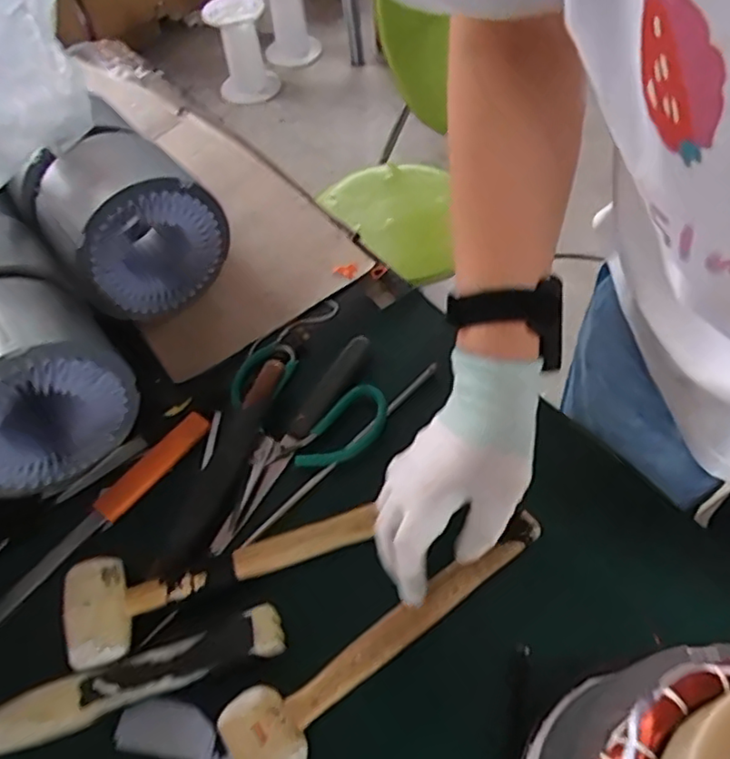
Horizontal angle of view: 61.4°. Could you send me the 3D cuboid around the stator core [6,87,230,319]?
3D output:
[{"bbox_3d":[-0.243,-0.160,0.632,0.151,0.138,0.132,-35,60,-18],"label":"stator core"}]

